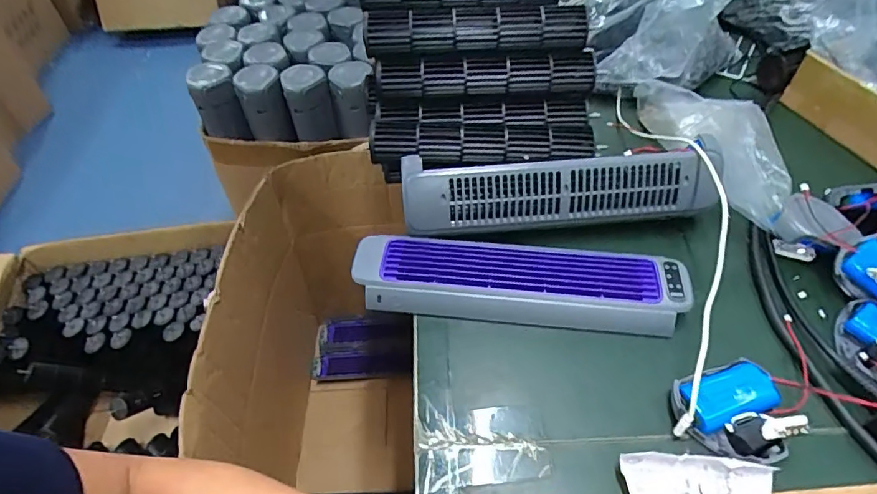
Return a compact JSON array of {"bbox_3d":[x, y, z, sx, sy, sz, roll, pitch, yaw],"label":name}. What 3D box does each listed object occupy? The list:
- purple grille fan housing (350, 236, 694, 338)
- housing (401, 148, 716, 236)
[{"bbox_3d":[0.071,0.030,0.456,0.288,0.033,0.072,4,51,5],"label":"purple grille fan housing"},{"bbox_3d":[0.116,-0.050,0.480,0.300,0.058,0.055,0,51,2],"label":"housing"}]

